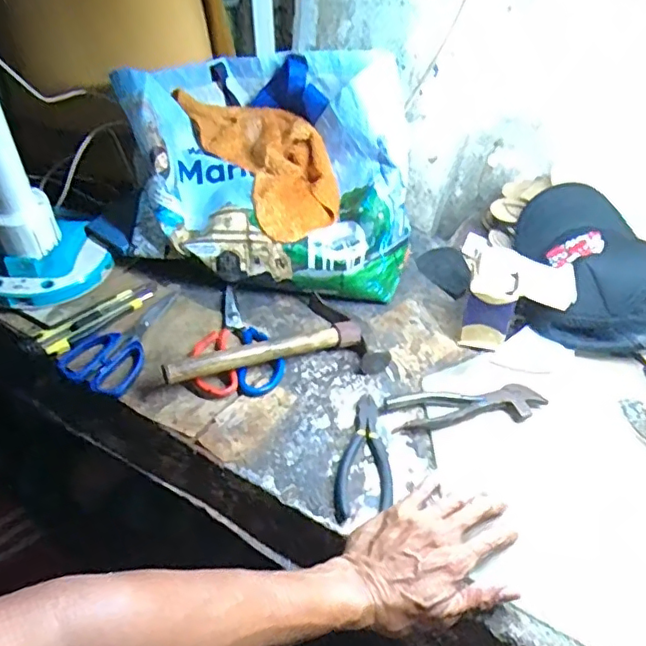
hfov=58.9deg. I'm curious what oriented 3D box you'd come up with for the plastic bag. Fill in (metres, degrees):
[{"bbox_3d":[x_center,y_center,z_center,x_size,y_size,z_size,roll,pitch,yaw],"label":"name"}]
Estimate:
[{"bbox_3d":[-0.072,-0.201,0.765,0.378,0.228,0.261,6,46,-2],"label":"plastic bag"}]

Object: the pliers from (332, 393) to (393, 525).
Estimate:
[{"bbox_3d":[0.044,0.137,0.600,0.057,0.009,0.150,9,46,1],"label":"pliers"}]

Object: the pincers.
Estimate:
[{"bbox_3d":[0.166,0.096,0.657,0.189,0.022,0.042,-4,47,-11],"label":"pincers"}]

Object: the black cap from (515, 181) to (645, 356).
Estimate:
[{"bbox_3d":[0.378,-0.072,0.778,0.195,0.124,0.216,5,46,-2],"label":"black cap"}]

